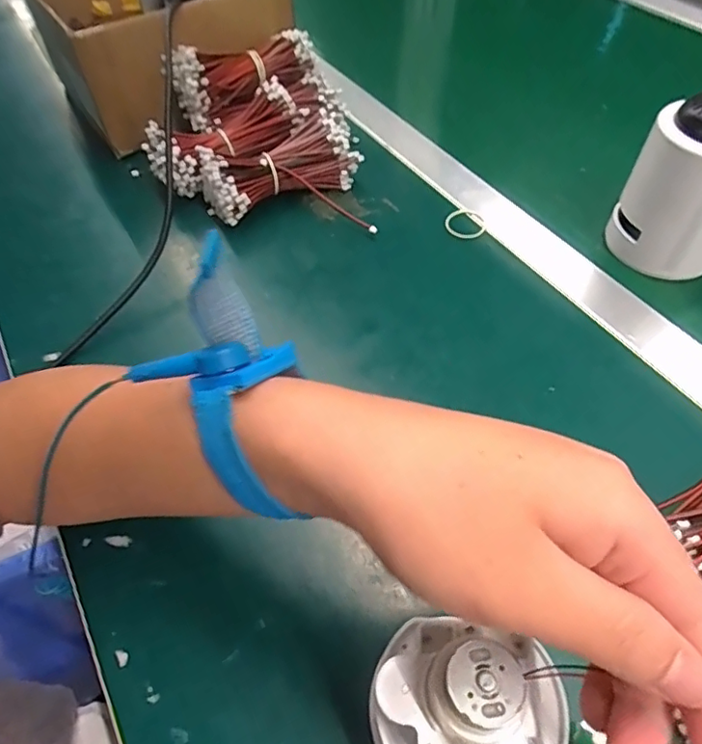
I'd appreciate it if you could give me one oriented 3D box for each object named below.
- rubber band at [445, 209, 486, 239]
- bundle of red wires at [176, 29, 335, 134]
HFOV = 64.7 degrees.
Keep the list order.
[{"bbox_3d":[0.092,-0.120,0.445,0.032,0.005,0.034,4,53,7],"label":"rubber band"},{"bbox_3d":[-0.087,-0.260,0.486,0.131,0.054,0.060,-31,61,-18],"label":"bundle of red wires"}]

